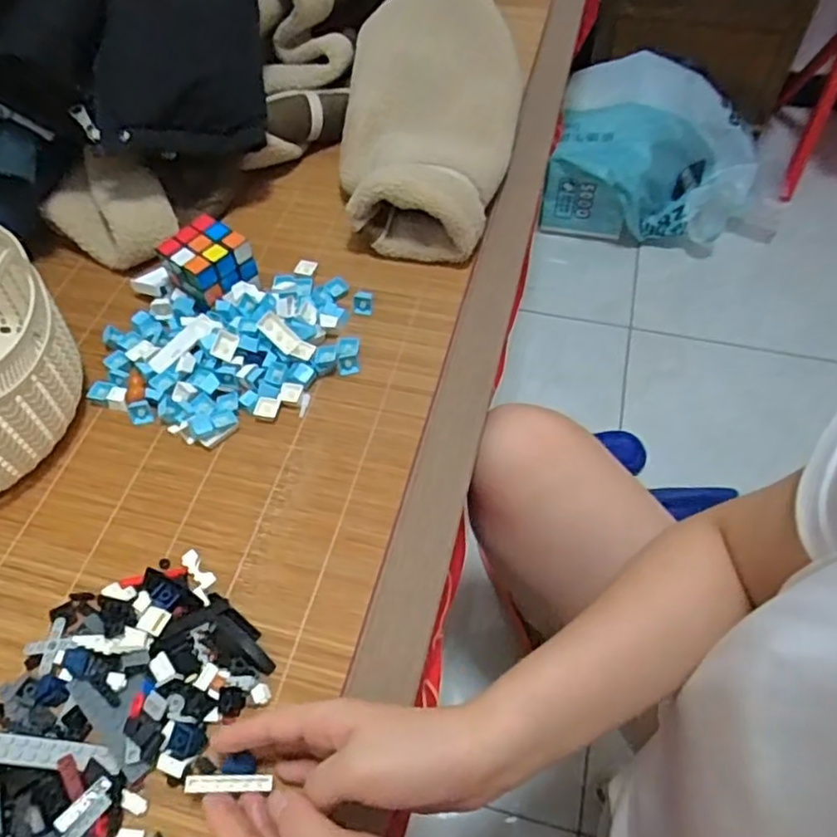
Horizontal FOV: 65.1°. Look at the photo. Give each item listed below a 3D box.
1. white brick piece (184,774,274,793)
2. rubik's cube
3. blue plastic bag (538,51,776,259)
[{"bbox_3d":[-0.109,0.210,0.378,0.048,0.004,0.009,9,53,-17],"label":"white brick piece"},{"bbox_3d":[-0.188,-0.139,0.598,0.066,0.061,0.058,31,62,21],"label":"rubik's cube"},{"bbox_3d":[0.489,-0.508,1.276,0.427,0.199,0.334,13,57,10],"label":"blue plastic bag"}]

